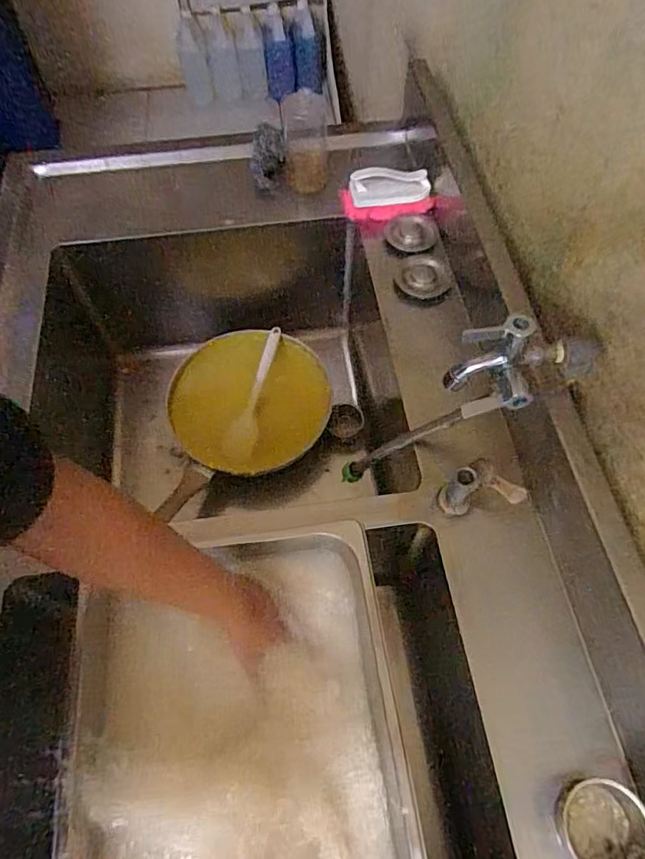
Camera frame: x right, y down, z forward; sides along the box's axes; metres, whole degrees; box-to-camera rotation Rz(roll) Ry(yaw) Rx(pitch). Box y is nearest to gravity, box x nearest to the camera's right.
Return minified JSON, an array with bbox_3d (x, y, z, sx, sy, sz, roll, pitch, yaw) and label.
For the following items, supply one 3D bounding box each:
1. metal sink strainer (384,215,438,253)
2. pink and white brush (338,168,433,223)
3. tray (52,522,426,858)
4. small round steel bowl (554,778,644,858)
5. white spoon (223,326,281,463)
[{"bbox_3d":[0.143,-0.314,0.854,0.077,0.023,0.074,-1,61,1],"label":"metal sink strainer"},{"bbox_3d":[0.102,-0.380,0.858,0.147,0.055,0.062,-6,61,-2],"label":"pink and white brush"},{"bbox_3d":[-0.073,0.375,0.532,0.327,0.088,0.512,-8,61,-3],"label":"tray"},{"bbox_3d":[0.251,0.354,0.466,0.070,0.043,0.079,-37,67,-17],"label":"small round steel bowl"},{"bbox_3d":[-0.131,-0.068,1.009,0.061,0.031,0.265,13,80,9],"label":"white spoon"}]

